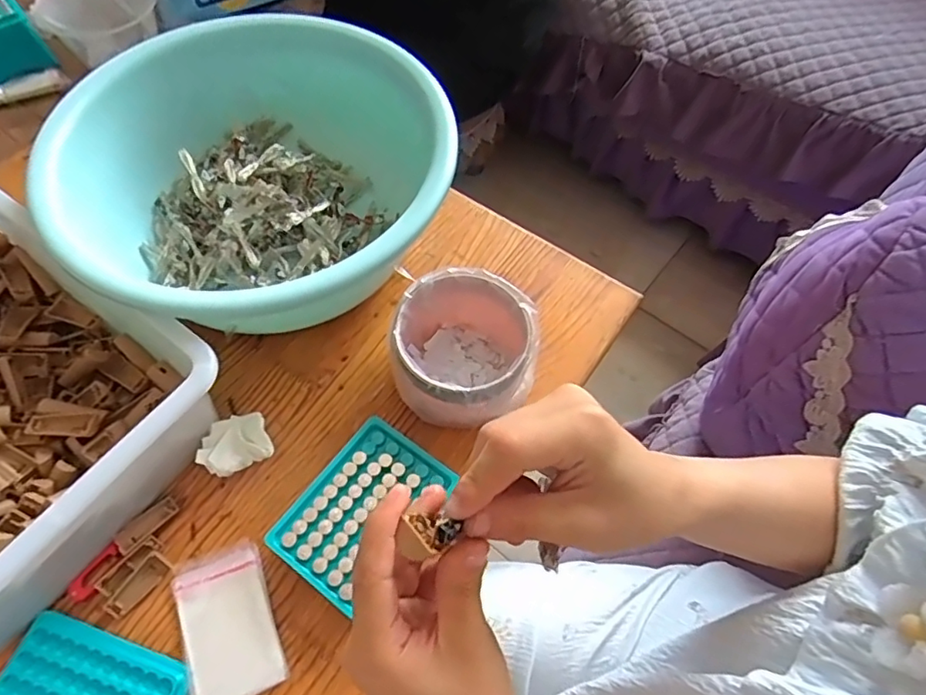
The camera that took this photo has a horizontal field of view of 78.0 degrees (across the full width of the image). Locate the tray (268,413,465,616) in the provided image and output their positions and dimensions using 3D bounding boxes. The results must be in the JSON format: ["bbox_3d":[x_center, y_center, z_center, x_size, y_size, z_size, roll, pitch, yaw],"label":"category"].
[{"bbox_3d":[-0.082,0.124,0.454,0.087,0.008,0.131,36,65,15],"label":"tray"}]

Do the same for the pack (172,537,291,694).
[{"bbox_3d":[-0.181,0.209,0.438,0.066,0.007,0.111,-20,63,-13],"label":"pack"}]

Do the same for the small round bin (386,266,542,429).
[{"bbox_3d":[0.004,0.006,0.513,0.121,0.088,0.116,1,60,-2],"label":"small round bin"}]

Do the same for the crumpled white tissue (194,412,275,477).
[{"bbox_3d":[-0.197,0.083,0.494,0.057,0.030,0.045,-28,65,-17],"label":"crumpled white tissue"}]

